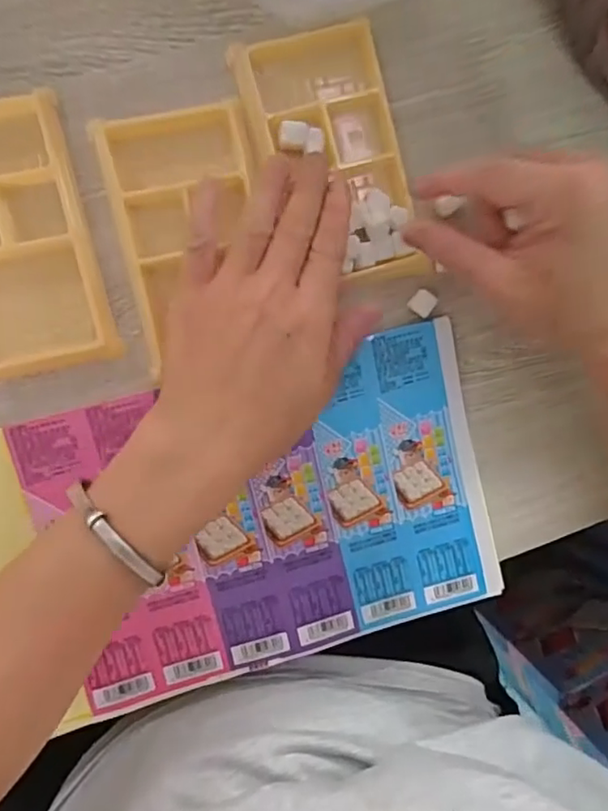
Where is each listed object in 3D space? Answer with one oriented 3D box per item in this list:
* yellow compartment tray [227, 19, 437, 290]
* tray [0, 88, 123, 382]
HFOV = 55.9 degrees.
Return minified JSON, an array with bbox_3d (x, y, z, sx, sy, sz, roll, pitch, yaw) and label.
[{"bbox_3d":[0.016,-0.132,0.309,0.078,0.014,0.137,-16,97,-5],"label":"yellow compartment tray"},{"bbox_3d":[-0.150,-0.087,0.294,0.074,0.015,0.141,-13,97,-5],"label":"tray"}]

